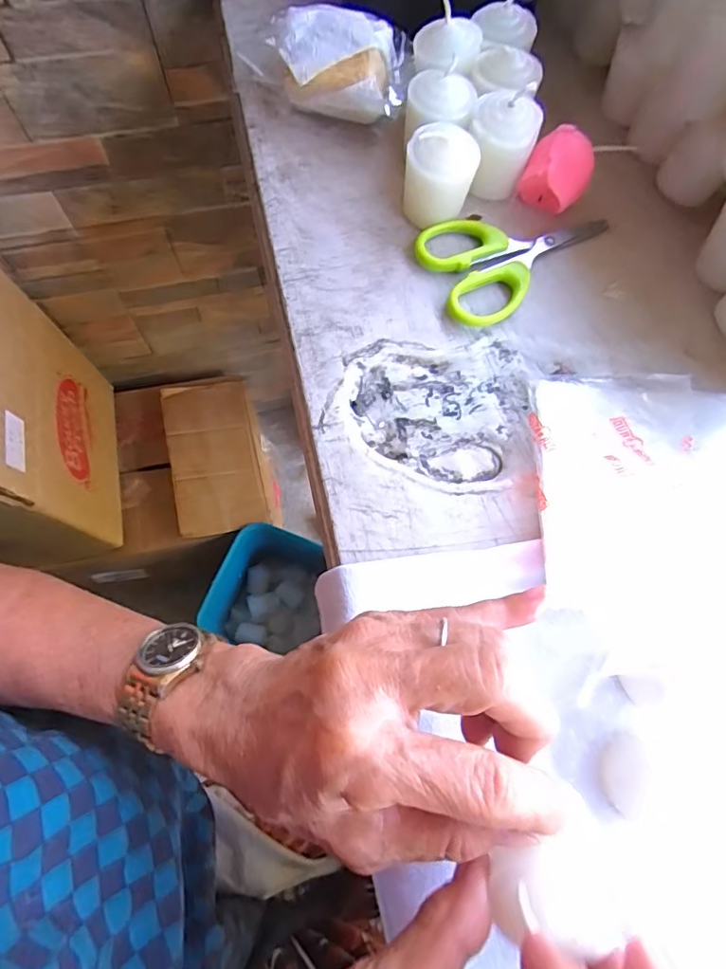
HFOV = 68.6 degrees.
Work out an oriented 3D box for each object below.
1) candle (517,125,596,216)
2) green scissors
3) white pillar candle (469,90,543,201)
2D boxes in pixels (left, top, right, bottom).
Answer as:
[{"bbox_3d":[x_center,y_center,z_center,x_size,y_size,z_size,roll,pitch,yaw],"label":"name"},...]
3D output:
[{"bbox_3d":[0.110,-0.175,0.301,0.035,0.036,0.031,20,73,4],"label":"candle"},{"bbox_3d":[0.090,-0.133,0.302,0.112,0.011,0.065,-25,75,-9],"label":"green scissors"},{"bbox_3d":[0.074,-0.183,0.295,0.035,0.052,0.032,1,72,-2],"label":"white pillar candle"}]

